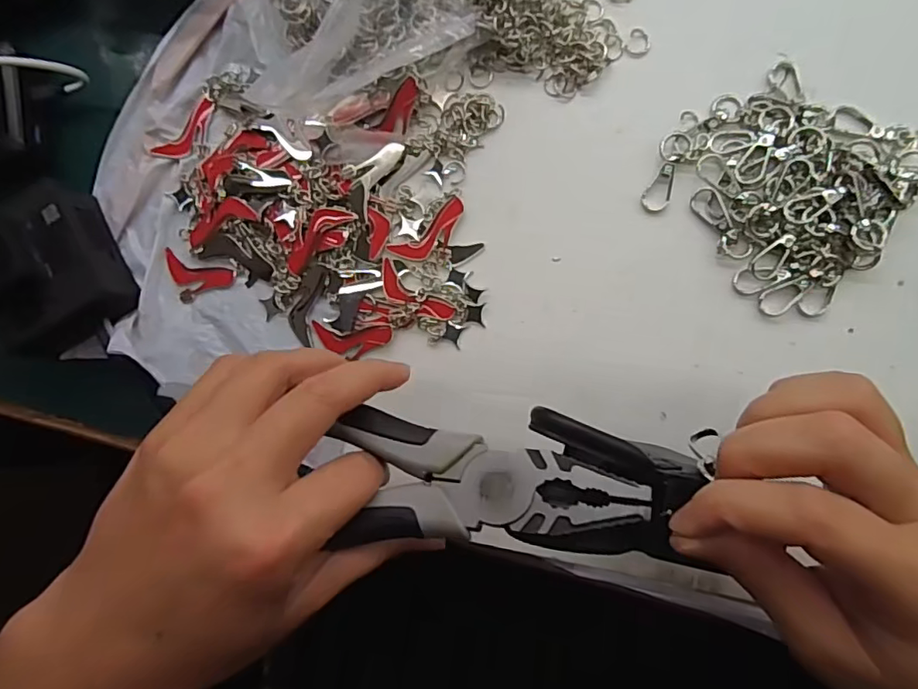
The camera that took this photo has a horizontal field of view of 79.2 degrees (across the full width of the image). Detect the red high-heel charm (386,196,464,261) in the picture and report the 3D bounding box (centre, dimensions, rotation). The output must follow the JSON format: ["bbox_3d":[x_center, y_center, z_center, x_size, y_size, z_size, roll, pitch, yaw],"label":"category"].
[{"bbox_3d":[-0.015,-0.059,0.297,0.046,0.004,0.018,-36,84,5],"label":"red high-heel charm"}]

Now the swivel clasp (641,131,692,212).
[{"bbox_3d":[0.104,-0.087,0.280,0.015,0.004,0.041,22,91,8],"label":"swivel clasp"}]

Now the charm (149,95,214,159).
[{"bbox_3d":[-0.159,-0.123,0.325,0.046,0.004,0.018,-44,83,4],"label":"charm"}]

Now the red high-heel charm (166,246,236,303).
[{"bbox_3d":[-0.153,-0.036,0.322,0.046,0.004,0.026,18,91,8],"label":"red high-heel charm"}]

